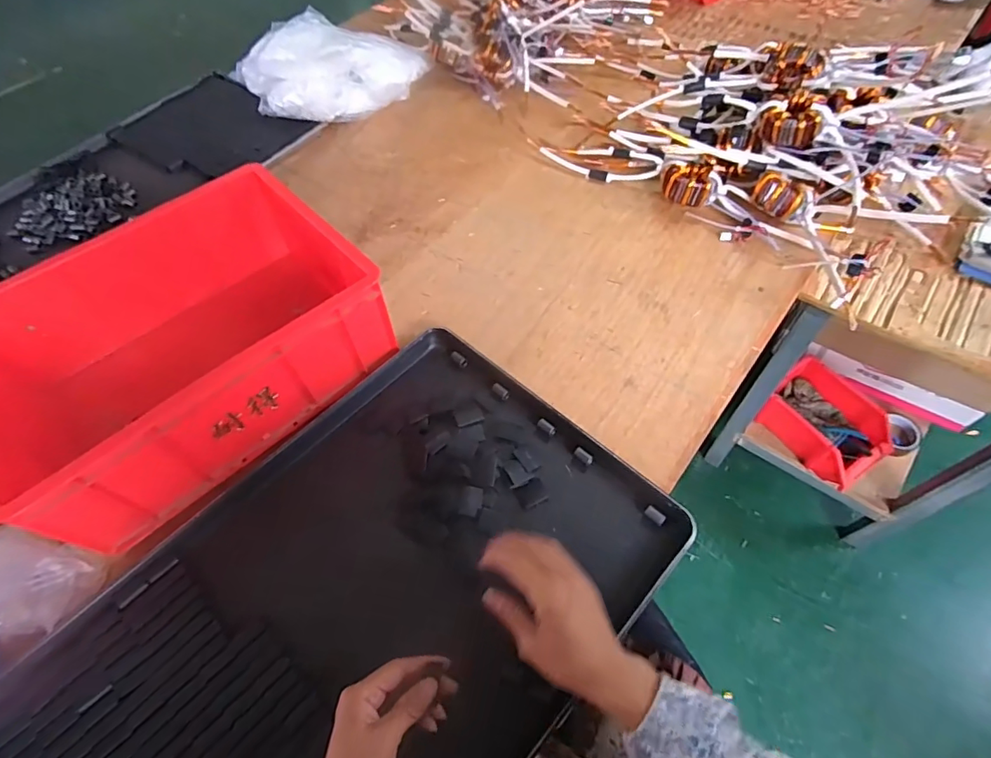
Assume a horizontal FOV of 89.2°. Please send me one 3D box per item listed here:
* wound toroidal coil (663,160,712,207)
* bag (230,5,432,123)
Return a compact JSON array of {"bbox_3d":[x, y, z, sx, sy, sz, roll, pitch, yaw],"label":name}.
[{"bbox_3d":[0.297,-0.304,0.776,0.069,0.054,0.074,-2,58,4],"label":"wound toroidal coil"},{"bbox_3d":[-0.319,-0.630,0.992,0.262,0.111,0.321,35,66,23],"label":"bag"}]

